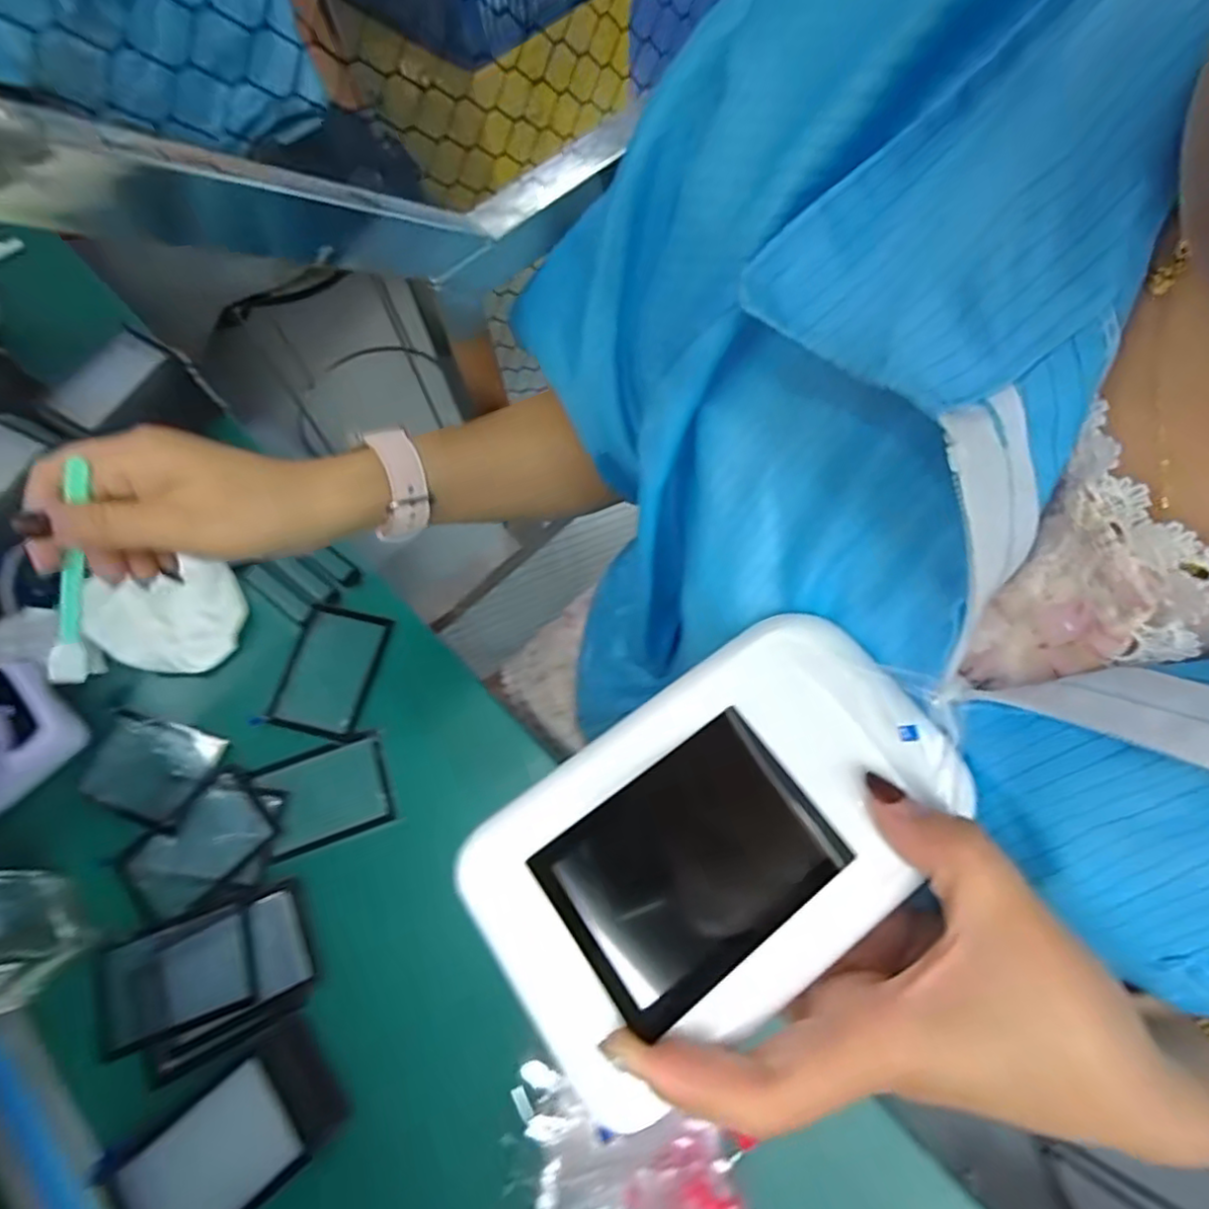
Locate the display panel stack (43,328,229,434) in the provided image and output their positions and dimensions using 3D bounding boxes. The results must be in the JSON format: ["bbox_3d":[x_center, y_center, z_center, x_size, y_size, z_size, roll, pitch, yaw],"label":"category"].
[{"bbox_3d":[-0.341,-0.146,0.464,0.050,0.058,0.083,31,71,12],"label":"display panel stack"}]

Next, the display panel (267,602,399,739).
[{"bbox_3d":[-0.176,0.041,0.411,0.059,0.004,0.080,13,68,5],"label":"display panel"}]

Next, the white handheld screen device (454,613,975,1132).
[{"bbox_3d":[0.034,0.070,0.198,0.148,0.017,0.091,-35,72,-13],"label":"white handheld screen device"}]

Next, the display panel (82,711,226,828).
[{"bbox_3d":[-0.278,0.100,0.392,0.079,0.004,0.055,12,67,11],"label":"display panel"}]

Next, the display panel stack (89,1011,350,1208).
[{"bbox_3d":[-0.180,0.256,0.305,0.093,0.032,0.062,-39,73,-15],"label":"display panel stack"}]

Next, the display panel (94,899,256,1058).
[{"bbox_3d":[-0.231,0.199,0.343,0.078,0.004,0.055,-19,69,-8],"label":"display panel"}]

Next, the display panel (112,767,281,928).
[{"bbox_3d":[-0.238,0.141,0.372,0.056,0.004,0.081,41,73,15],"label":"display panel"}]

